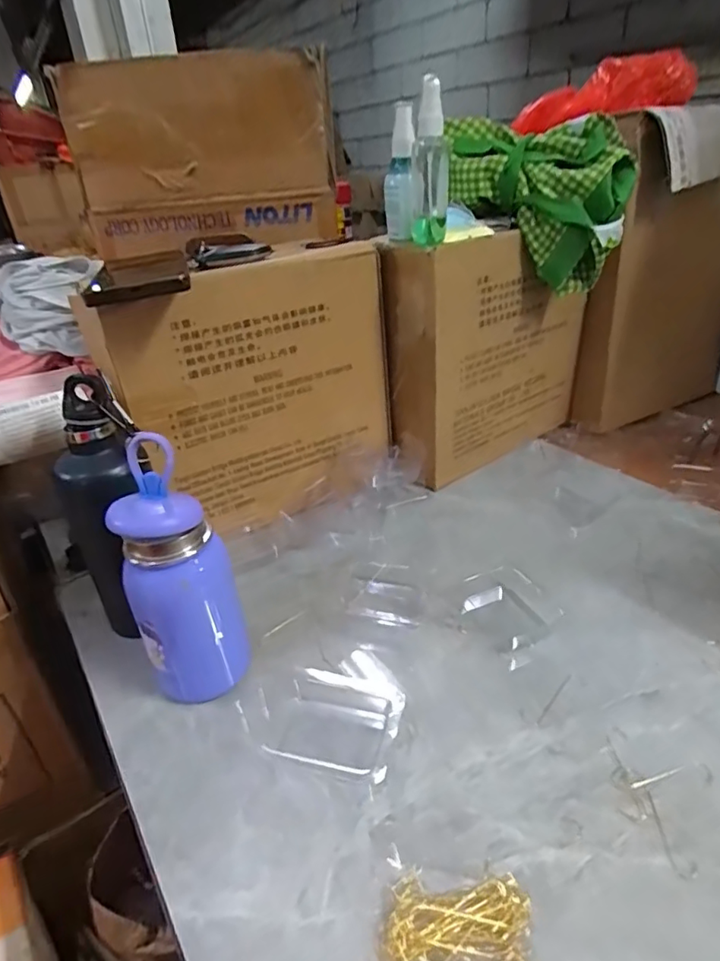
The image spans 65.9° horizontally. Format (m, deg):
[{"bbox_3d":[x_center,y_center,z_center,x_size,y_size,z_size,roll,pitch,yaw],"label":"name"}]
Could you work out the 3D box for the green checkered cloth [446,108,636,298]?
[{"bbox_3d":[0.186,-0.298,0.606,0.195,0.154,0.077,11,33,24],"label":"green checkered cloth"}]

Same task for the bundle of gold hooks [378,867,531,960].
[{"bbox_3d":[0.049,0.229,0.287,0.073,0.014,0.043,1,30,8],"label":"bundle of gold hooks"}]

